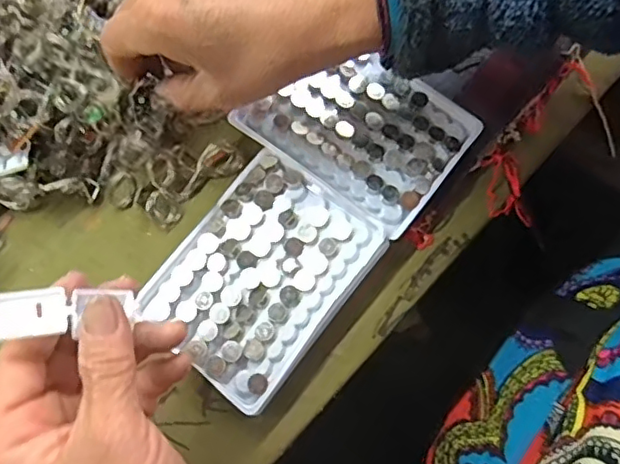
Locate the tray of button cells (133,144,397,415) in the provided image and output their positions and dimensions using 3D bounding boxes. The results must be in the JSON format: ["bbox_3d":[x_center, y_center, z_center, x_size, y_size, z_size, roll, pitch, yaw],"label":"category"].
[{"bbox_3d":[-0.028,0.025,0.346,0.095,0.027,0.124,37,78,10],"label":"tray of button cells"}]

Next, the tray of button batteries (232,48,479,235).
[{"bbox_3d":[0.030,-0.065,0.367,0.122,0.022,0.089,37,78,10],"label":"tray of button batteries"}]

